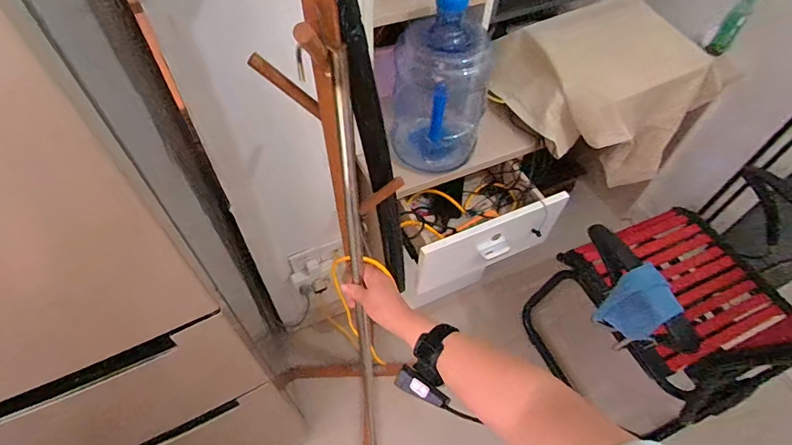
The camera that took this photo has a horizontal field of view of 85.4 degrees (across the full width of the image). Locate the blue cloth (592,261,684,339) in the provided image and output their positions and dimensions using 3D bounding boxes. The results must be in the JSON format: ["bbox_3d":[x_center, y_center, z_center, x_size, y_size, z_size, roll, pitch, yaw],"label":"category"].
[{"bbox_3d":[0.536,0.194,0.963,0.060,0.173,0.121,-21,58,-17],"label":"blue cloth"}]

